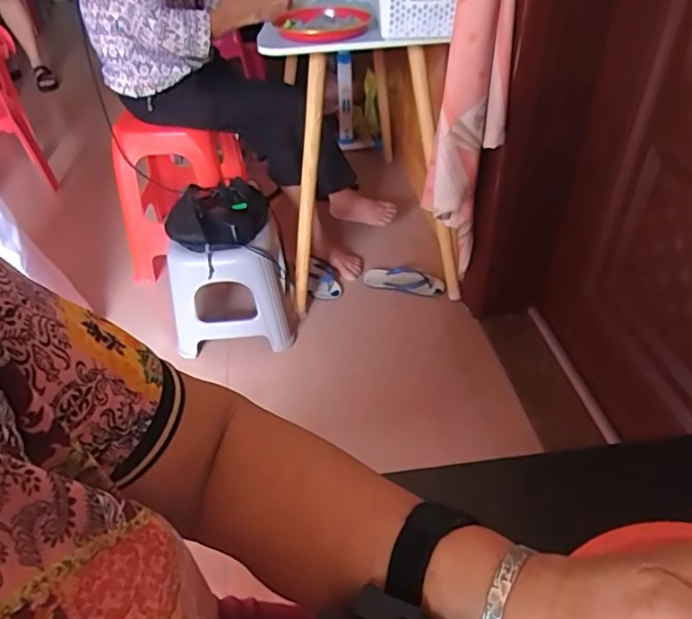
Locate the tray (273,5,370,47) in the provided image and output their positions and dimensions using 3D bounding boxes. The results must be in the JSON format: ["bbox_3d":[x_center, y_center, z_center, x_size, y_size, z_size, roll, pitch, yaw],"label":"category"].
[{"bbox_3d":[-0.053,-0.652,1.292,0.205,0.030,0.221,0,42,3],"label":"tray"}]

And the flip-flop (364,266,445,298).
[{"bbox_3d":[0.181,-0.086,1.751,0.251,0.042,0.104,8,43,12],"label":"flip-flop"}]

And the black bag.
[{"bbox_3d":[-0.317,-0.242,1.394,0.231,0.098,0.219,-5,42,-3],"label":"black bag"}]

